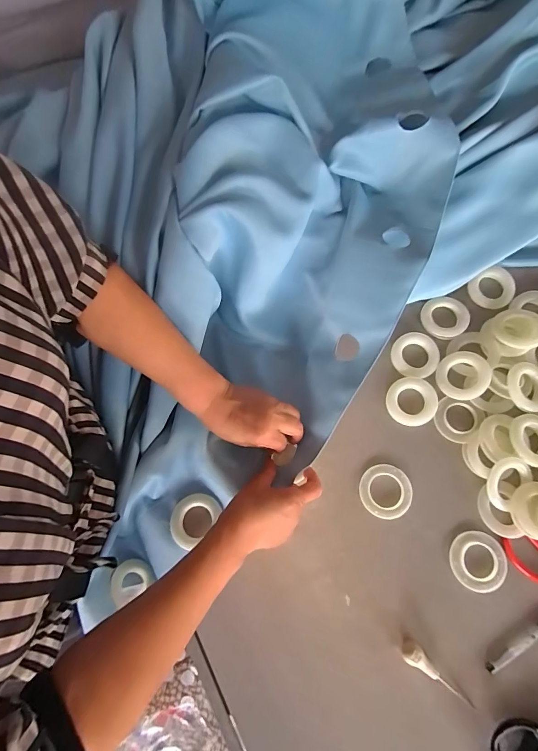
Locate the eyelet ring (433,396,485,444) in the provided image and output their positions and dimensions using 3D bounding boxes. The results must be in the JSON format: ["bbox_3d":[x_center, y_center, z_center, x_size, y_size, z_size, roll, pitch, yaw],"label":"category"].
[{"bbox_3d":[0.269,0.063,0.521,0.060,0.009,0.061,0,73,1],"label":"eyelet ring"}]

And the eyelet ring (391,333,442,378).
[{"bbox_3d":[0.222,-0.031,0.549,0.072,0.005,0.068,0,73,1],"label":"eyelet ring"}]

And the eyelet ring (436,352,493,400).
[{"bbox_3d":[0.282,0.001,0.529,0.068,0.006,0.069,-5,79,25],"label":"eyelet ring"}]

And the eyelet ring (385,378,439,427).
[{"bbox_3d":[0.208,0.038,0.530,0.068,0.011,0.069,0,73,1],"label":"eyelet ring"}]

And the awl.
[{"bbox_3d":[0.196,0.356,0.426,0.094,0.017,0.022,43,79,13],"label":"awl"}]

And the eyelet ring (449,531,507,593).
[{"bbox_3d":[0.270,0.240,0.471,0.067,0.007,0.069,0,73,1],"label":"eyelet ring"}]

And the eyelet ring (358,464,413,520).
[{"bbox_3d":[0.159,0.158,0.499,0.069,0.006,0.069,0,73,1],"label":"eyelet ring"}]

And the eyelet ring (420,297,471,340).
[{"bbox_3d":[0.272,-0.091,0.563,0.068,0.017,0.067,0,73,1],"label":"eyelet ring"}]

